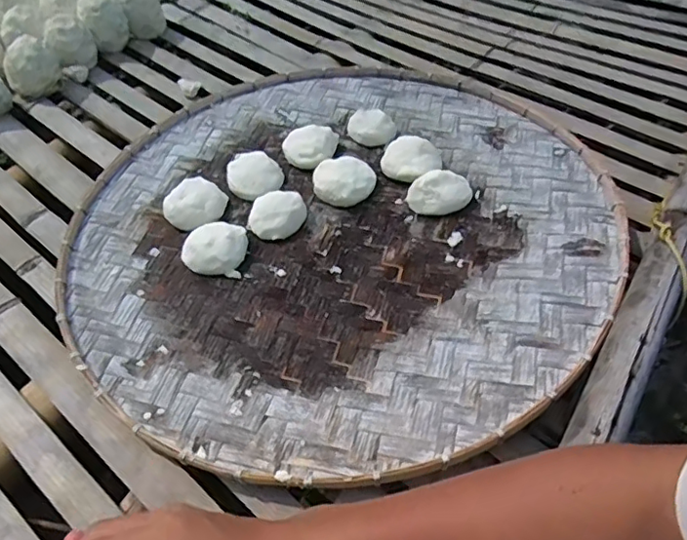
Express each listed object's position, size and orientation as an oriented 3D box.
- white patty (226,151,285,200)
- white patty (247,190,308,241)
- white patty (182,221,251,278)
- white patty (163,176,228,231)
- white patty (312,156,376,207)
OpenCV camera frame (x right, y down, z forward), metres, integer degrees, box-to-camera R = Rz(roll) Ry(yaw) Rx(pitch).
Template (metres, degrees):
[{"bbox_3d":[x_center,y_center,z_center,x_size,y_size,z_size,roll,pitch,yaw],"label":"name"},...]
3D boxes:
[{"bbox_3d":[-0.133,-0.142,0.824,0.086,0.034,0.082,12,53,12],"label":"white patty"},{"bbox_3d":[-0.090,-0.074,0.766,0.079,0.034,0.059,-8,55,-7],"label":"white patty"},{"bbox_3d":[-0.169,-0.031,0.733,0.082,0.038,0.076,-1,52,2],"label":"white patty"},{"bbox_3d":[-0.205,-0.094,0.788,0.073,0.043,0.073,1,54,-1],"label":"white patty"},{"bbox_3d":[0.001,-0.128,0.800,0.088,0.041,0.073,12,54,12],"label":"white patty"}]

